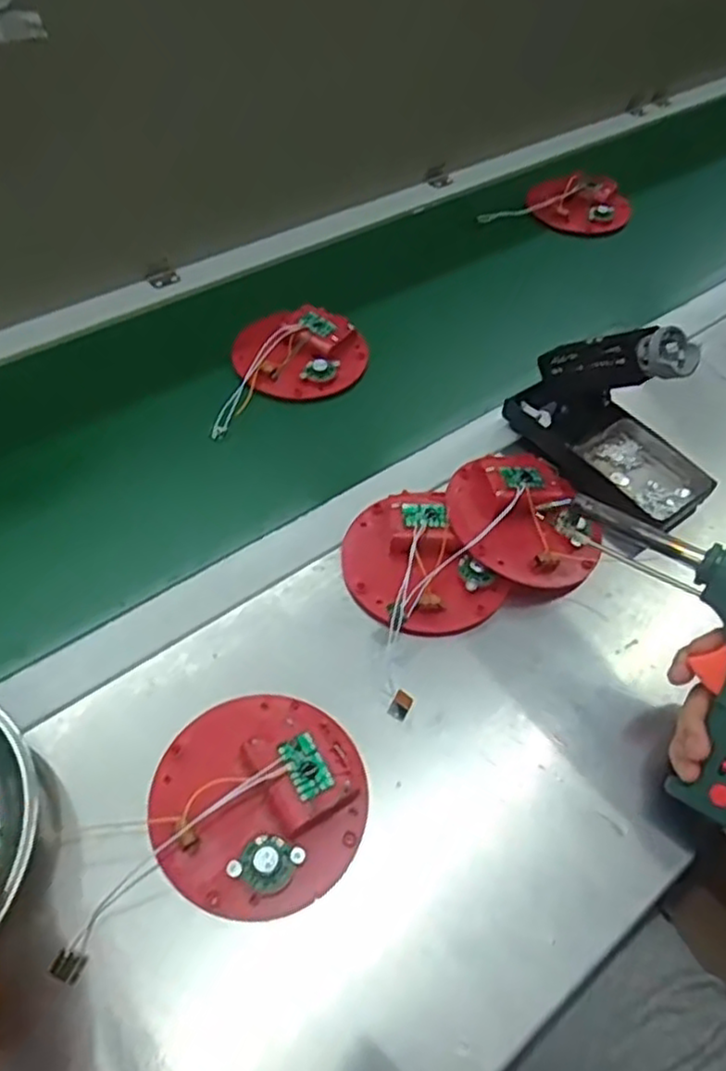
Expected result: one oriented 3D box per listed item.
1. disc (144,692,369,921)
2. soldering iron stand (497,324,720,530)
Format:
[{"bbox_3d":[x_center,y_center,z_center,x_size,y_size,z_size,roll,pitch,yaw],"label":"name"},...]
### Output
[{"bbox_3d":[-0.059,0.149,0.405,0.117,0.029,0.117,2,54,-2],"label":"disc"},{"bbox_3d":[0.195,-0.096,0.539,0.088,0.117,0.166,-36,63,-26],"label":"soldering iron stand"}]

